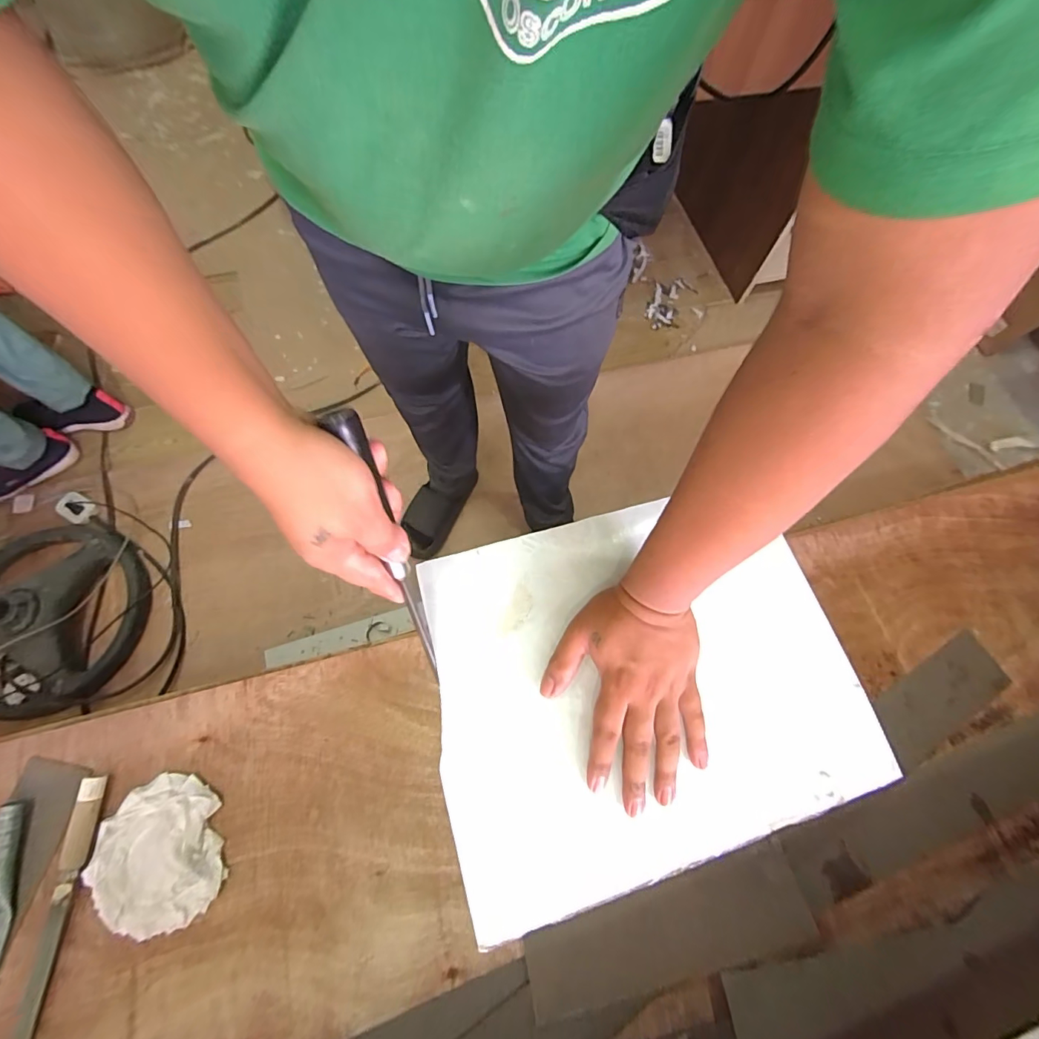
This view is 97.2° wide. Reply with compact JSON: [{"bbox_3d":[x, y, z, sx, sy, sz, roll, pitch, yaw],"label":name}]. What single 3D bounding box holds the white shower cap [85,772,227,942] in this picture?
[{"bbox_3d":[-0.475,0.437,0.596,0.147,0.031,0.175,-17,70,-10],"label":"white shower cap"}]

